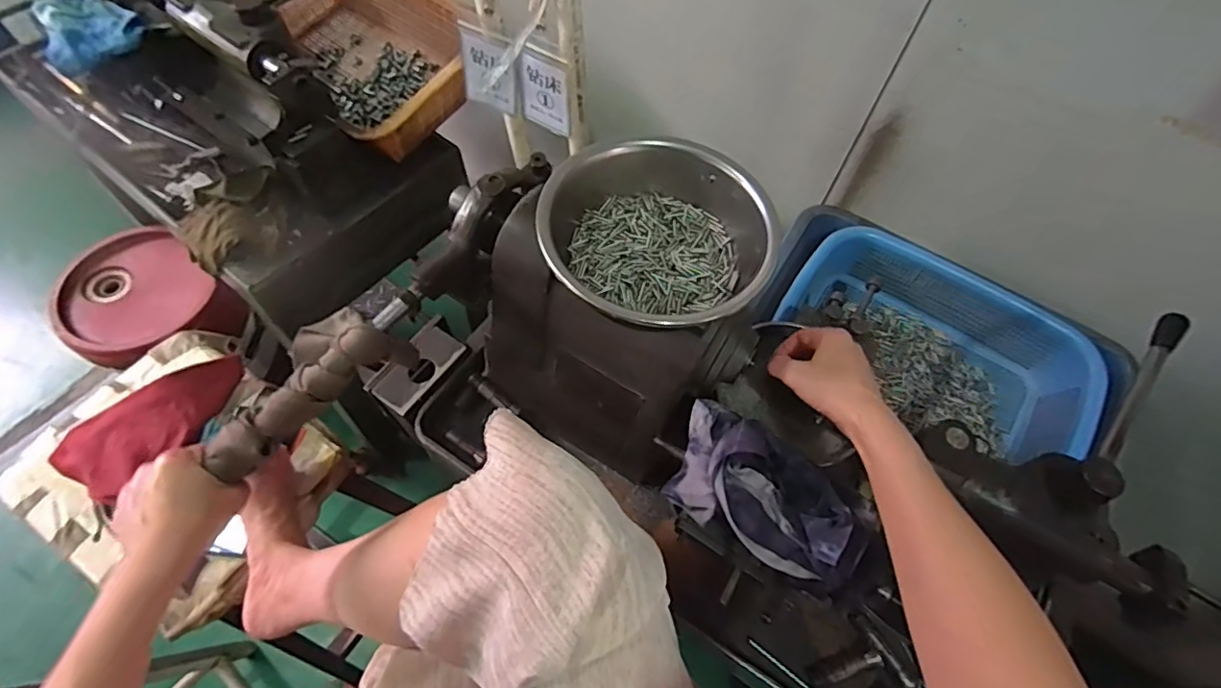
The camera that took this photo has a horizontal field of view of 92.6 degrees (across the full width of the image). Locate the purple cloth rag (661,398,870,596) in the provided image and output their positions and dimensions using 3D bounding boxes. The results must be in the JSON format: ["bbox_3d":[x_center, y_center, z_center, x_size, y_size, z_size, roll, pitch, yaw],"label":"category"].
[{"bbox_3d":[0.122,0.115,0.456,0.159,0.063,0.085,37,64,16],"label":"purple cloth rag"}]

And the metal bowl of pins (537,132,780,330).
[{"bbox_3d":[0.037,-0.082,0.456,0.171,0.067,0.164,2,60,-3],"label":"metal bowl of pins"}]

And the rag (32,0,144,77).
[{"bbox_3d":[-0.639,-0.380,0.700,0.119,0.037,0.100,35,64,15],"label":"rag"}]

